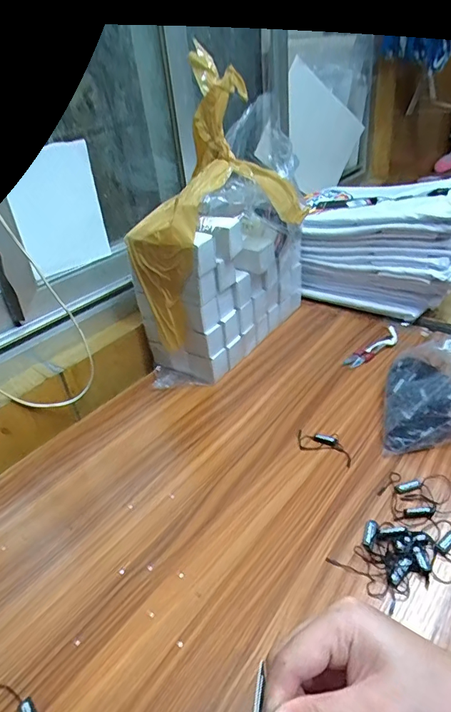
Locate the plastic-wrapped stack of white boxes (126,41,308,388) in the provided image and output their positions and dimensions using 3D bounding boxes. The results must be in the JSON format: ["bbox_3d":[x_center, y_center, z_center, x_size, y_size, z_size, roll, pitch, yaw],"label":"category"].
[{"bbox_3d":[0.005,-0.183,0.667,0.131,0.369,0.297,22,42,36],"label":"plastic-wrapped stack of white boxes"}]

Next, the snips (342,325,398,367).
[{"bbox_3d":[0.234,-0.014,0.692,0.125,0.015,0.031,-28,39,-29],"label":"snips"}]

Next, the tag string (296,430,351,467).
[{"bbox_3d":[0.119,0.107,0.538,0.069,0.008,0.036,10,37,24],"label":"tag string"}]

